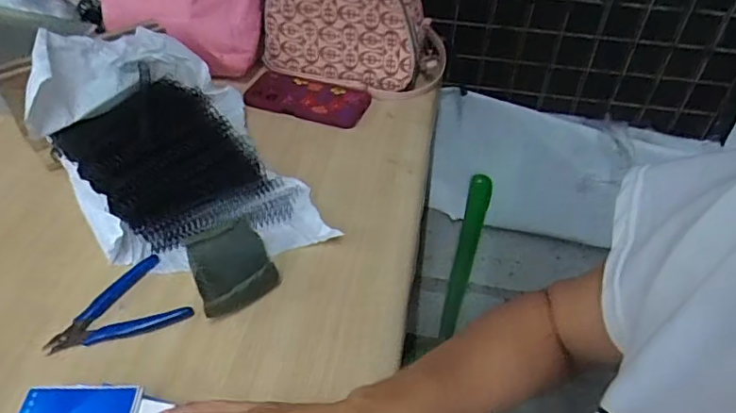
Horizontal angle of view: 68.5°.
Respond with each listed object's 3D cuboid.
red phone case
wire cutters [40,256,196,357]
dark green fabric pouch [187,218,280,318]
[{"bbox_3d":[-0.080,-0.149,0.727,0.152,0.014,0.085,17,47,14],"label":"red phone case"},{"bbox_3d":[-0.229,0.097,0.490,0.113,0.008,0.082,-30,54,-29],"label":"wire cutters"},{"bbox_3d":[-0.130,0.054,0.517,0.071,0.027,0.098,-18,48,-19],"label":"dark green fabric pouch"}]

